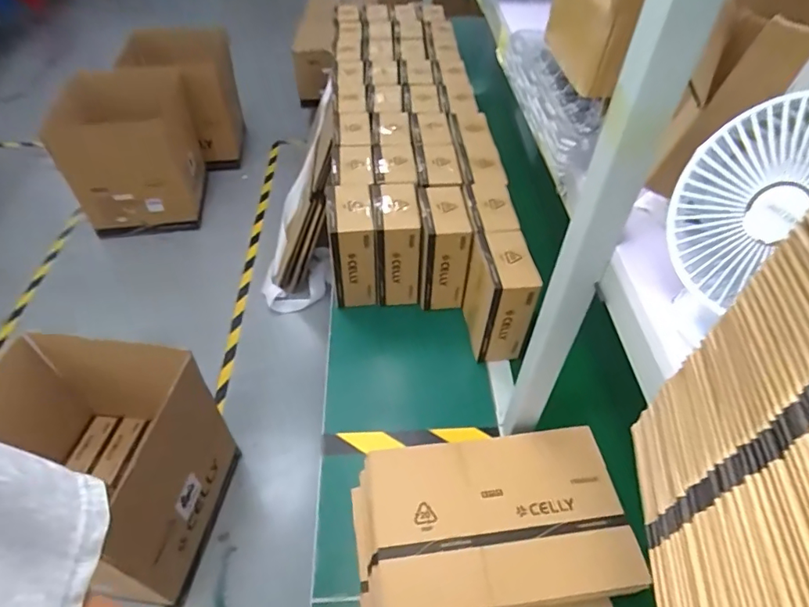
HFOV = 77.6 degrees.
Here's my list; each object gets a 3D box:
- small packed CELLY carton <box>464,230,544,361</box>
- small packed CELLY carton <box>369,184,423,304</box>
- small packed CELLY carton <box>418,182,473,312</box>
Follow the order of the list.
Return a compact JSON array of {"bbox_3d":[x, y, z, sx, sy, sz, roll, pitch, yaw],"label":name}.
[{"bbox_3d":[0.168,-0.014,0.915,0.092,0.192,0.146,-4,48,-4],"label":"small packed CELLY carton"},{"bbox_3d":[-0.019,-0.120,1.012,0.085,0.187,0.156,-3,48,-4],"label":"small packed CELLY carton"},{"bbox_3d":[0.073,-0.108,1.003,0.087,0.191,0.156,-1,48,-2],"label":"small packed CELLY carton"}]

